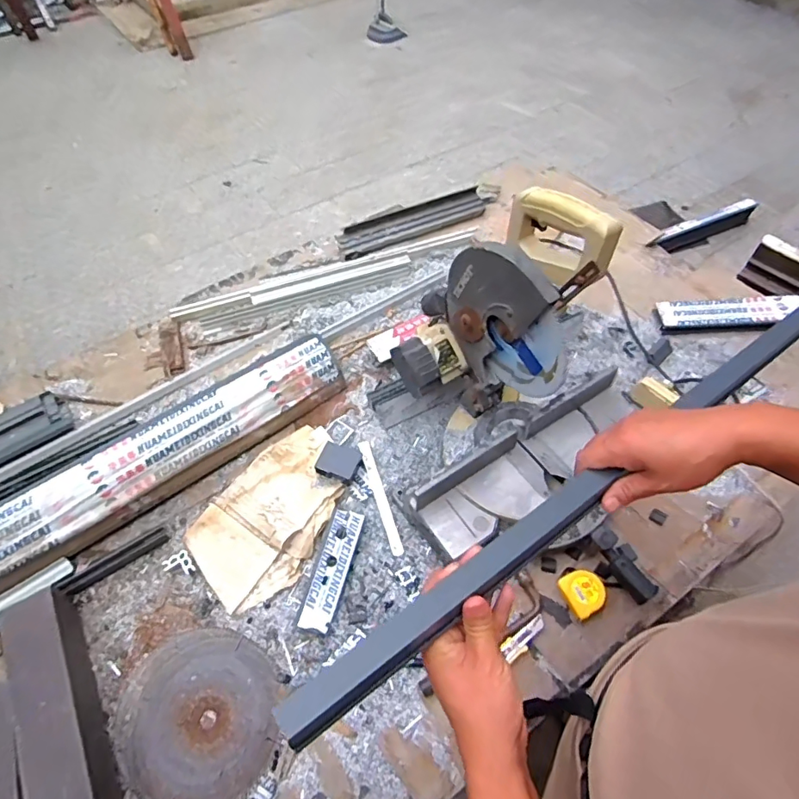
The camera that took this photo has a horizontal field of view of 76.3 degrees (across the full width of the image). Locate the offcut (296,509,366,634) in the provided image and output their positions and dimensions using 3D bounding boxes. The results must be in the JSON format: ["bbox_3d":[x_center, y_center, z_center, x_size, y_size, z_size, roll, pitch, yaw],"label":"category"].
[{"bbox_3d":[-0.122,0.301,0.907,0.062,0.034,0.209,13,58,9],"label":"offcut"}]

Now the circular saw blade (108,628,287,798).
[{"bbox_3d":[-0.314,0.495,0.800,0.259,0.009,0.232,15,56,13],"label":"circular saw blade"}]

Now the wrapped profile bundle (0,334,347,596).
[{"bbox_3d":[-0.560,0.179,0.929,1.022,0.111,0.122,-34,62,-20],"label":"wrapped profile bundle"}]

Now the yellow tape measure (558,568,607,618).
[{"bbox_3d":[0.311,0.324,0.860,0.068,0.029,0.071,-27,60,-16],"label":"yellow tape measure"}]

